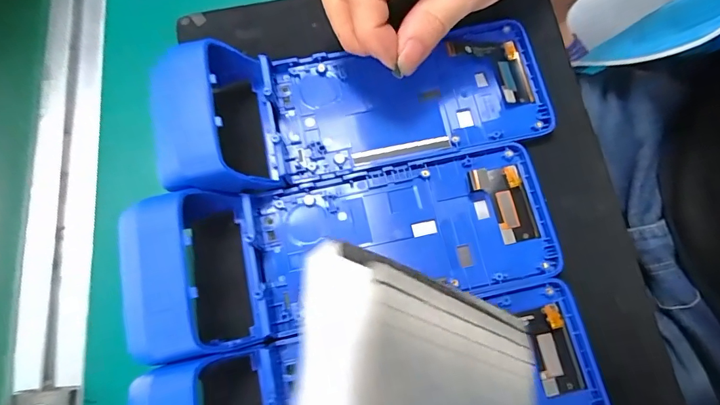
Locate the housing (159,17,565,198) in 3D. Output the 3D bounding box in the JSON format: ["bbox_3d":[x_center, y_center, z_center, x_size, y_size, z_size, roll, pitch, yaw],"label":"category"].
[{"bbox_3d":[0.000,-0.065,0.249,0.222,0.043,0.085,-14,76,-1],"label":"housing"}]

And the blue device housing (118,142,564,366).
[{"bbox_3d":[-0.005,0.020,0.228,0.226,0.040,0.078,-13,76,-1],"label":"blue device housing"}]

